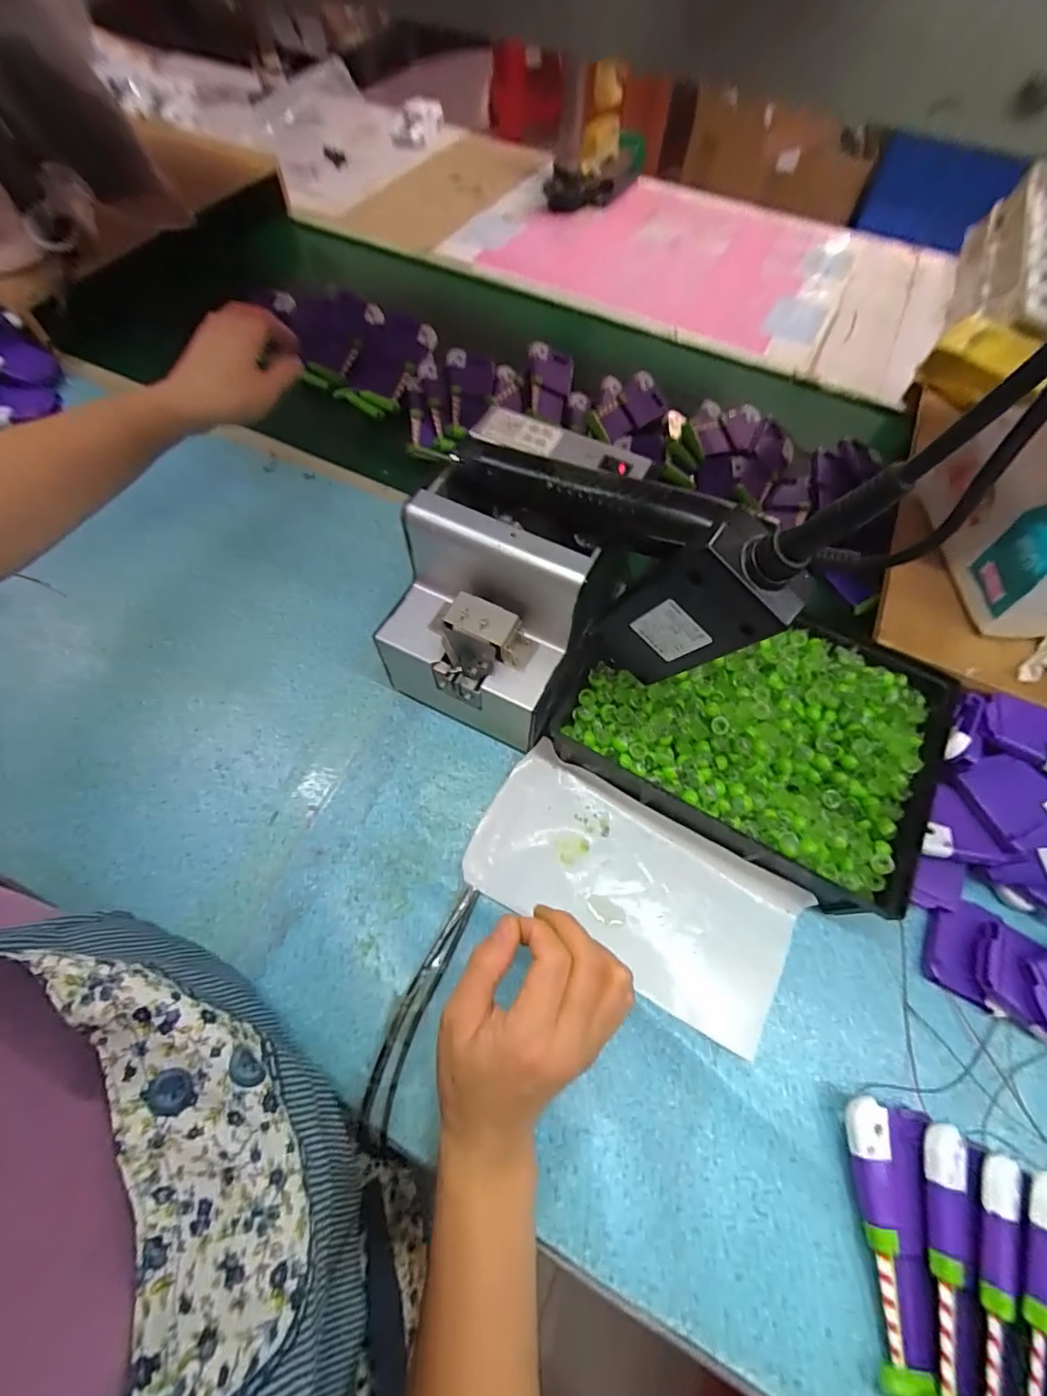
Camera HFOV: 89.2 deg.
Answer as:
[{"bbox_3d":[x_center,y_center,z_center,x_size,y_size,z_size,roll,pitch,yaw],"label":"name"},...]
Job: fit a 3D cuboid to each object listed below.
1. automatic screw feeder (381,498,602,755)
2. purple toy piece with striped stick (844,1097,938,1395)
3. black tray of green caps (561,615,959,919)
[{"bbox_3d":[-0.033,-0.042,0.372,0.122,0.147,0.083,25,66,9],"label":"automatic screw feeder"},{"bbox_3d":[0.189,0.285,0.283,0.023,0.023,0.119,5,64,2],"label":"purple toy piece with striped stick"},{"bbox_3d":[0.160,0.022,0.393,0.246,0.053,0.173,28,67,13],"label":"black tray of green caps"}]

